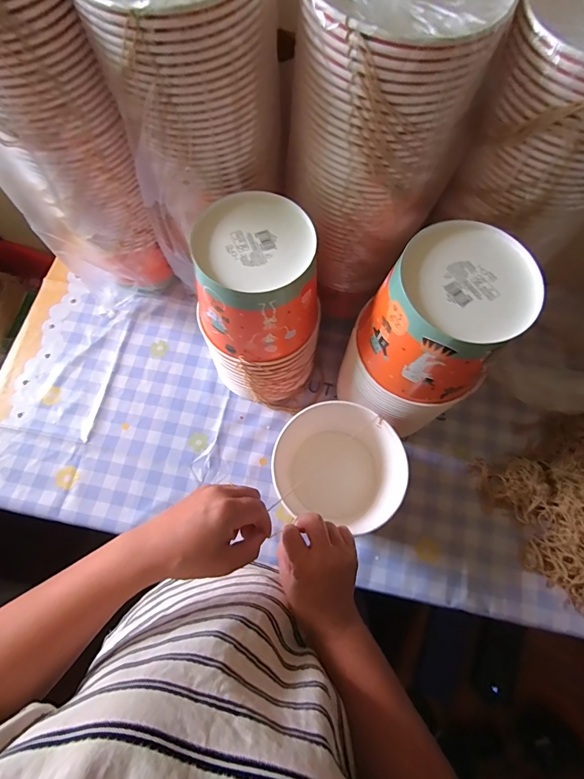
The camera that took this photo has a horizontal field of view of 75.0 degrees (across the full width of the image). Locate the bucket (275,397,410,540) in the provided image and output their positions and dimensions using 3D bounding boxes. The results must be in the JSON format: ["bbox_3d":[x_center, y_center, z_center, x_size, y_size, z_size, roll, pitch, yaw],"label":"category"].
[{"bbox_3d":[0.058,0.116,0.542,0.161,0.158,0.153,1,69,-2],"label":"bucket"}]

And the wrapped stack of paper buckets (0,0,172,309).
[{"bbox_3d":[-0.285,-0.306,0.513,0.174,0.458,0.172,-18,72,-6],"label":"wrapped stack of paper buckets"}]

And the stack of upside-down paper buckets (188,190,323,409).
[{"bbox_3d":[-0.041,-0.098,0.530,0.149,0.280,0.162,-4,72,0],"label":"stack of upside-down paper buckets"}]

